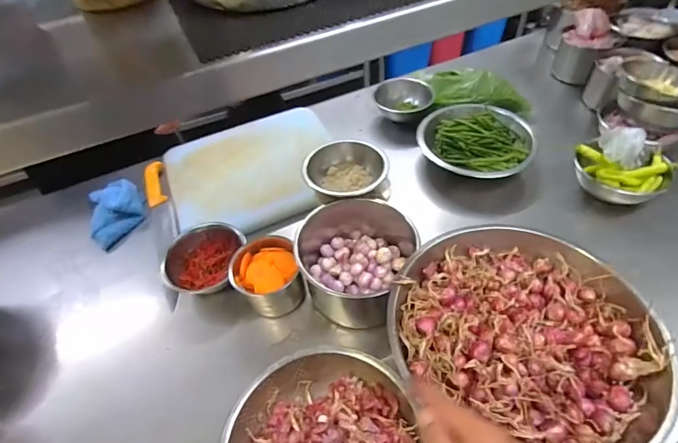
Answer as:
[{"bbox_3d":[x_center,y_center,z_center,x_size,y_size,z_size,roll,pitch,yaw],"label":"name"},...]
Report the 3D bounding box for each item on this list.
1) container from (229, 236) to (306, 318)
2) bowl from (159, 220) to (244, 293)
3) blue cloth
[{"bbox_3d":[-0.125,0.101,0.705,0.109,0.105,0.105,-3,49,3],"label":"container"},{"bbox_3d":[-0.252,0.076,0.753,0.133,0.090,0.145,19,53,21],"label":"bowl"},{"bbox_3d":[-0.492,-0.024,0.877,0.114,0.069,0.156,-25,51,-15],"label":"blue cloth"}]

